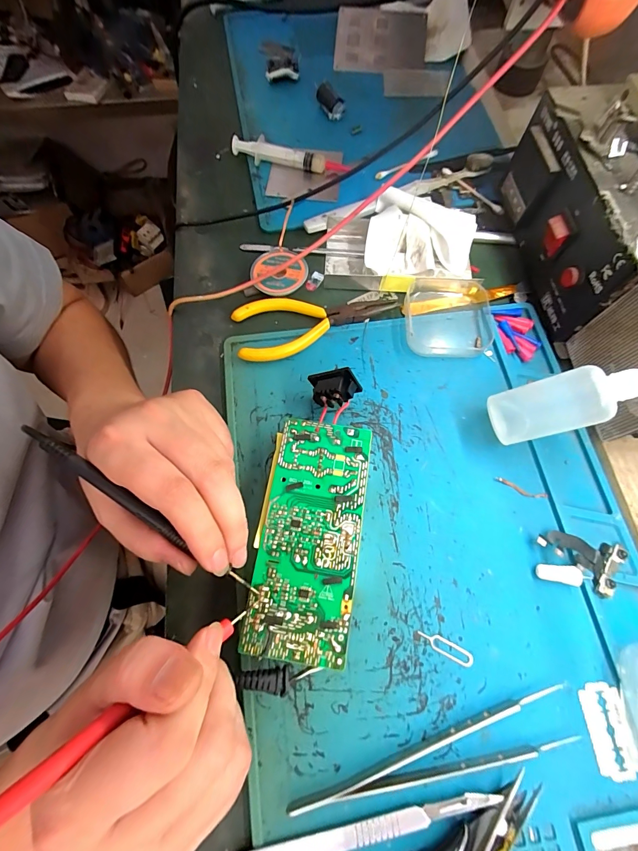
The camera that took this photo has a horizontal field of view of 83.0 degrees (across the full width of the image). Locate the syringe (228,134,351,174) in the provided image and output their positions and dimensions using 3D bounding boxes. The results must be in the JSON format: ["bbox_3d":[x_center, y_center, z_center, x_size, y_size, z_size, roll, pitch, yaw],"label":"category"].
[{"bbox_3d":[-0.029,-0.254,0.342,0.115,0.018,0.015,19,70,7],"label":"syringe"}]

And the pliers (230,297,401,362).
[{"bbox_3d":[-0.006,-0.089,0.283,0.126,0.013,0.056,-24,71,-9],"label":"pliers"}]

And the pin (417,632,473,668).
[{"bbox_3d":[0.073,0.128,0.207,0.033,0.004,0.009,24,71,9],"label":"pin"}]

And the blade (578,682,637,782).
[{"bbox_3d":[0.157,0.164,0.194,0.021,0.004,0.042,-2,69,-1],"label":"blade"}]

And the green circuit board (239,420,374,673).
[{"bbox_3d":[-0.004,0.065,0.220,0.055,0.024,0.131,9,69,3],"label":"green circuit board"}]

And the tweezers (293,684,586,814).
[{"bbox_3d":[0.061,0.175,0.187,0.152,0.009,0.023,-15,70,-6],"label":"tweezers"}]

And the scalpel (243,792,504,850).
[{"bbox_3d":[0.024,0.201,0.178,0.132,0.005,0.010,-10,70,-4],"label":"scalpel"}]

